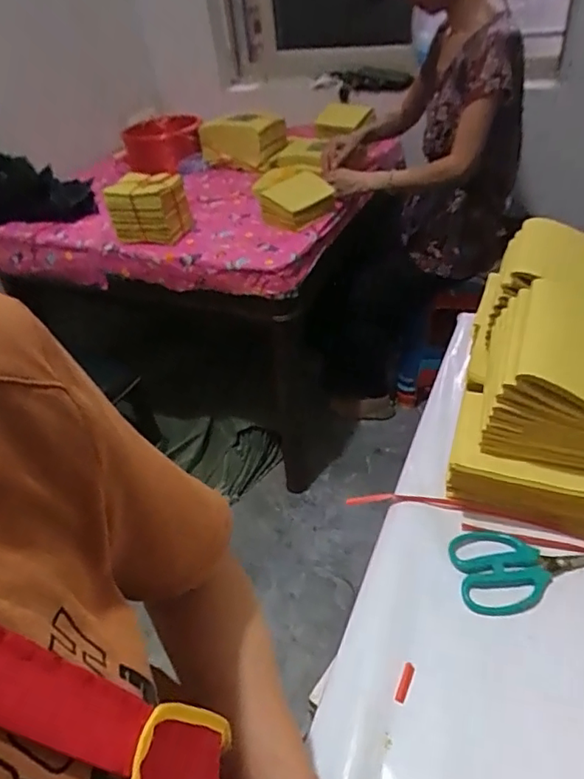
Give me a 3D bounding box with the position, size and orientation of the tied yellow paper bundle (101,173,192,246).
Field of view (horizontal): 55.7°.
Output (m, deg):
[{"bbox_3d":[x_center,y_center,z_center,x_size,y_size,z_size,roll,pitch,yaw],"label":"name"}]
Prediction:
[{"bbox_3d":[-0.361,-0.449,1.378,0.192,0.142,0.136,7,42,17],"label":"tied yellow paper bundle"}]

